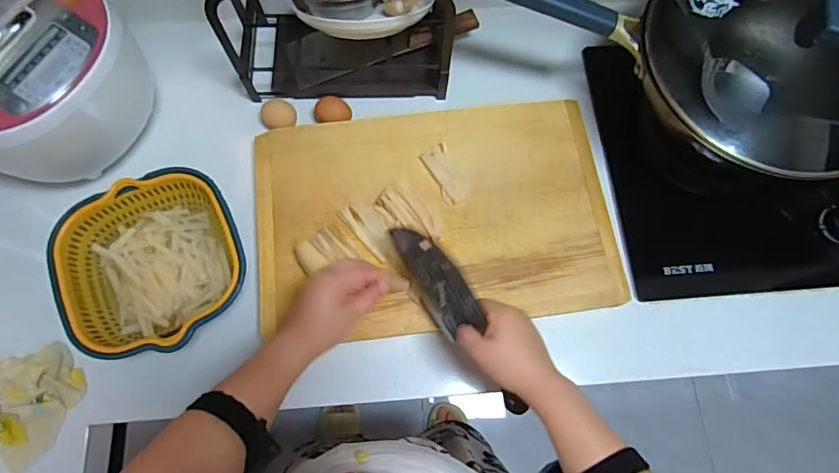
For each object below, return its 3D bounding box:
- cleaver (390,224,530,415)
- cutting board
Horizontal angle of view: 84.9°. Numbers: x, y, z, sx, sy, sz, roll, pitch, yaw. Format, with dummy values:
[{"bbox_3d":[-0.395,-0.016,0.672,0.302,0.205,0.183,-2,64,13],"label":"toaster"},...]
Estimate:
[{"bbox_3d":[0.055,0.090,0.523,0.023,0.084,0.251,-32,83,-37],"label":"cleaver"},{"bbox_3d":[0.021,-0.033,0.625,0.471,0.016,0.310,-6,72,-3],"label":"cutting board"}]

